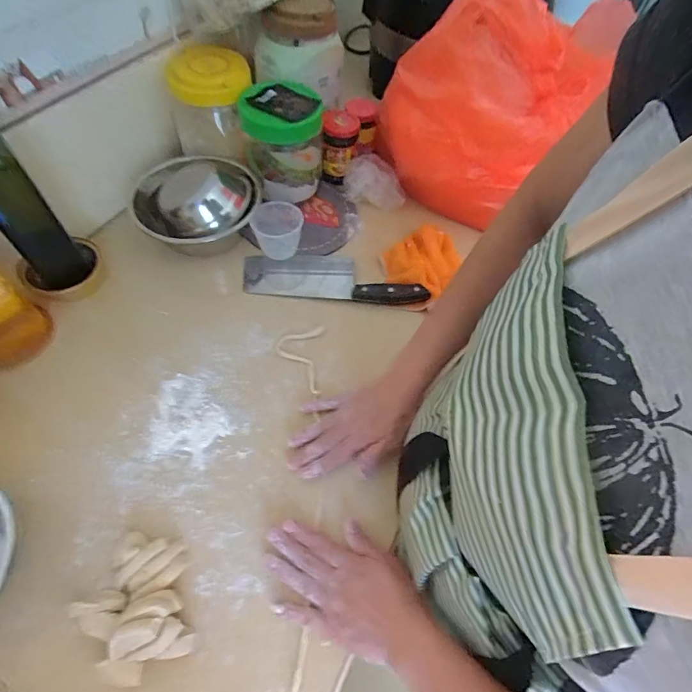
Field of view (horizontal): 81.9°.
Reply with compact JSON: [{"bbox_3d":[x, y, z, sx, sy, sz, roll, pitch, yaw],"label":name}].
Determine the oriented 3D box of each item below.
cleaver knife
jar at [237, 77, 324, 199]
[{"bbox_3d":[-0.019,-0.102,0.597,0.270,0.020,0.080,8,58,-1],"label":"cleaver knife"},{"bbox_3d":[-0.094,-0.319,0.624,0.114,0.124,0.127,2,59,-5],"label":"jar"}]

